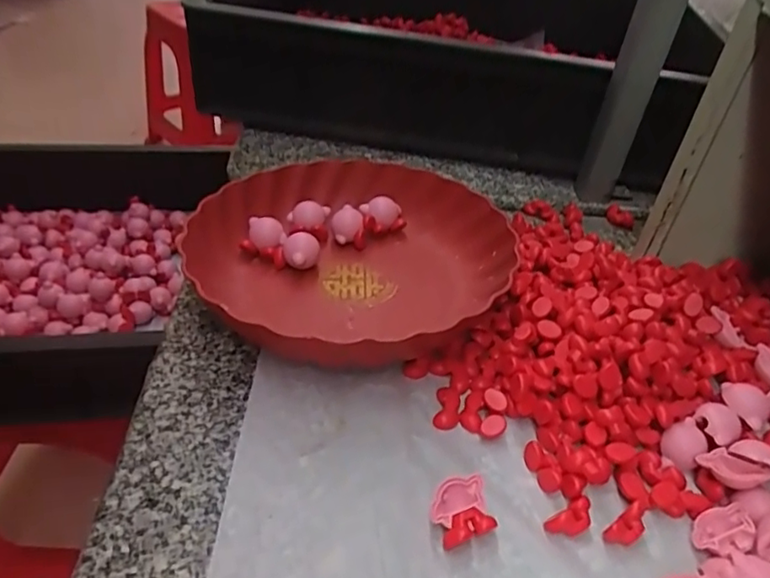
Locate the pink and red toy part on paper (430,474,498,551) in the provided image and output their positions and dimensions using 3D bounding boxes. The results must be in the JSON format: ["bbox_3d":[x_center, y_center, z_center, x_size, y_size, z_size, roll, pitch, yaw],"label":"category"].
[{"bbox_3d":[0.042,0.124,0.325,0.033,0.017,0.031,-8,43,-15],"label":"pink and red toy part on paper"}]

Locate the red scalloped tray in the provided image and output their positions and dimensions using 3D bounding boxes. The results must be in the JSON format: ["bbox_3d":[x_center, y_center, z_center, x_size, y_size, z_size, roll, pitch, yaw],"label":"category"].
[{"bbox_3d":[-0.032,-0.027,0.456,0.231,0.055,0.241,29,46,25],"label":"red scalloped tray"}]

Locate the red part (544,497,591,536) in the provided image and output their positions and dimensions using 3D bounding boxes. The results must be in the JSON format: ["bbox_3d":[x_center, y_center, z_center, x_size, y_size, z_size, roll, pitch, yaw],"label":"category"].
[{"bbox_3d":[0.105,0.131,0.329,0.027,0.014,0.015,-22,48,-28],"label":"red part"}]

